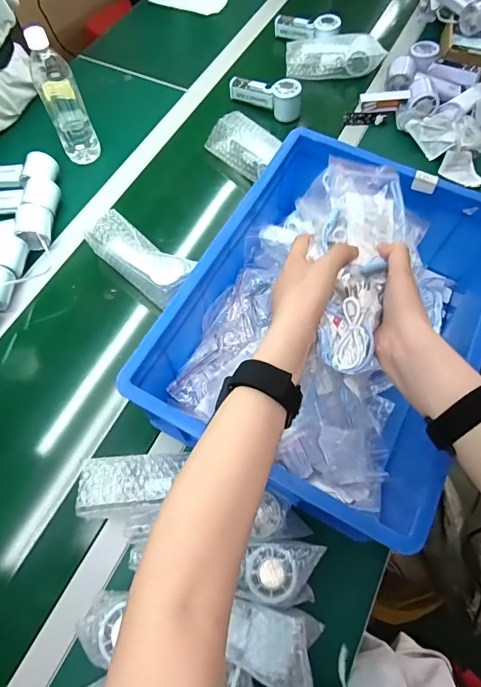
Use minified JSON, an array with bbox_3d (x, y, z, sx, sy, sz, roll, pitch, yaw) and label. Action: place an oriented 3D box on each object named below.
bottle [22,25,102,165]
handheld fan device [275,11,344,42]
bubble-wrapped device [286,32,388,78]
[{"bbox_3d":[-0.313,-0.432,0.722,0.065,0.223,0.077,-24,68,-14],"label":"bottle"},{"bbox_3d":[0.151,-0.718,0.935,0.157,0.043,0.053,16,64,21],"label":"handheld fan device"},{"bbox_3d":[0.205,-0.641,0.907,0.202,0.056,0.102,3,65,-1],"label":"bubble-wrapped device"}]

